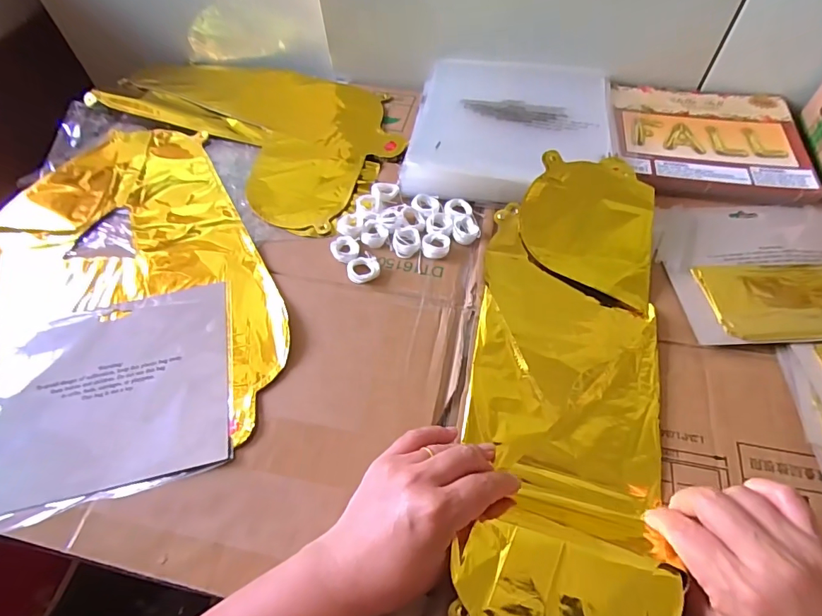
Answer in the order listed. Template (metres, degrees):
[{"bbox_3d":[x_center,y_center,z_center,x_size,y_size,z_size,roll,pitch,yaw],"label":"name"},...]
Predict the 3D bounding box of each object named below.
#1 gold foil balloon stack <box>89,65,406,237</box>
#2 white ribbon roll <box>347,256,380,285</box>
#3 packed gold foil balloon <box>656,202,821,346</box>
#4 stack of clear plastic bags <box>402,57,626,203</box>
[{"bbox_3d":[-0.198,-0.239,0.581,0.402,0.027,0.227,30,64,20],"label":"gold foil balloon stack"},{"bbox_3d":[-0.044,-0.036,0.431,0.029,0.006,0.028,-5,58,0],"label":"white ribbon roll"},{"bbox_3d":[0.325,-0.042,0.409,0.191,0.010,0.162,-3,58,1],"label":"packed gold foil balloon"},{"bbox_3d":[0.114,-0.209,0.518,0.214,0.029,0.238,7,59,8],"label":"stack of clear plastic bags"}]

